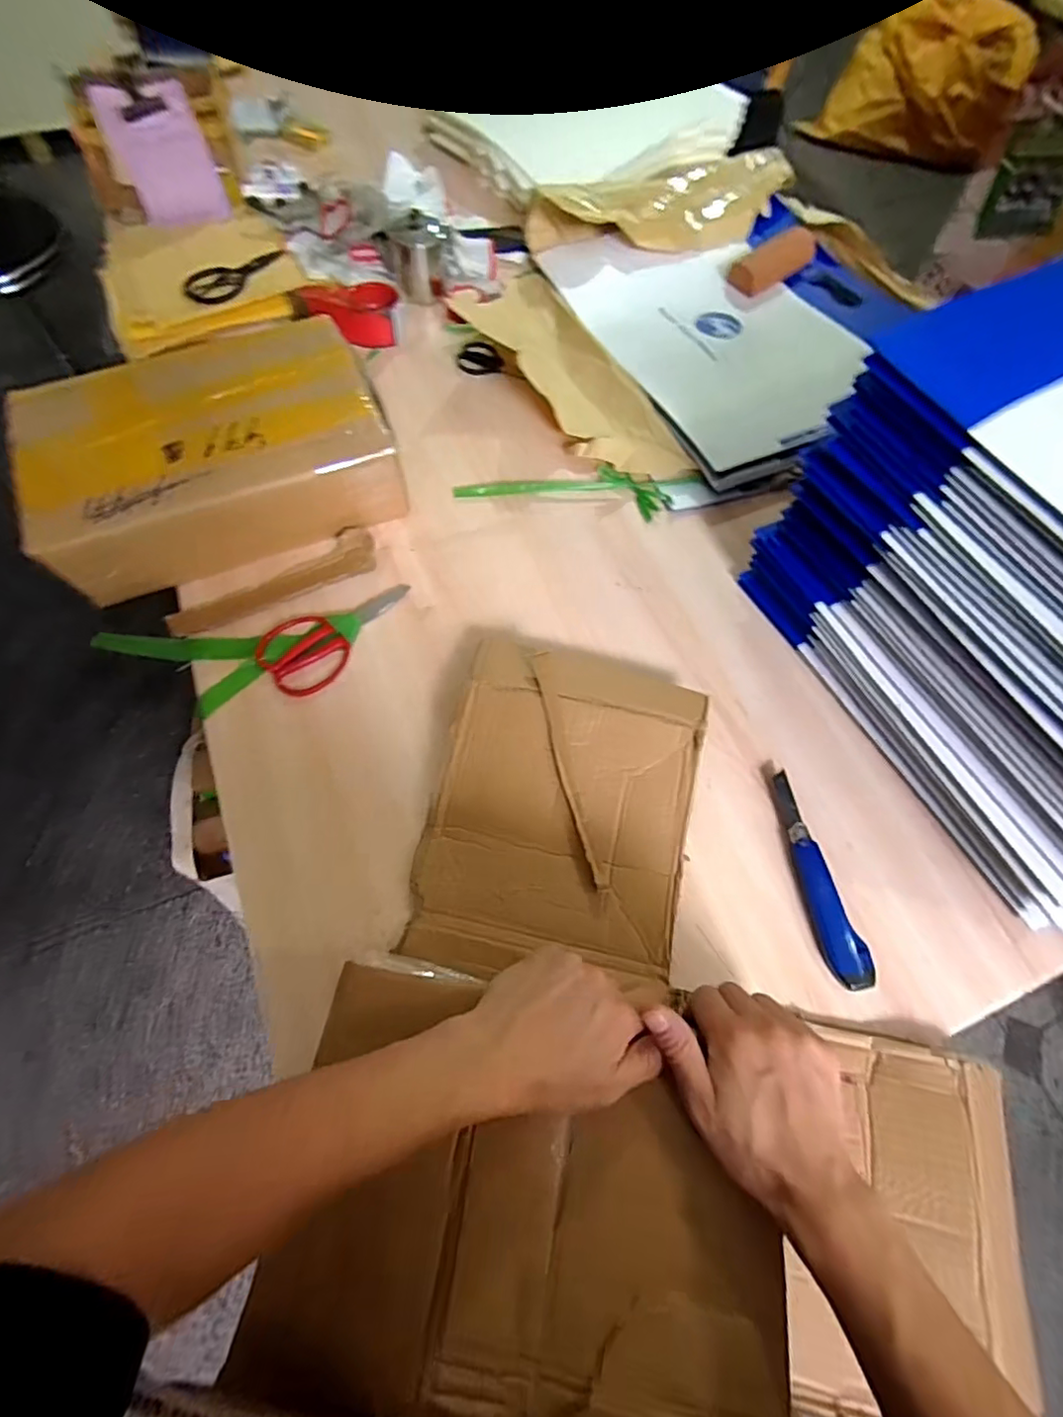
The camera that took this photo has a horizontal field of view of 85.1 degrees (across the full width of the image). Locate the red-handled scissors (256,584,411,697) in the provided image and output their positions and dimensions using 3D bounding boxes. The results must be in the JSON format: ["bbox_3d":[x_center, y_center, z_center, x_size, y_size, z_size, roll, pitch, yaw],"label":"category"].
[{"bbox_3d":[-0.224,-0.096,0.675,0.094,0.018,0.187,42,70,16],"label":"red-handled scissors"}]

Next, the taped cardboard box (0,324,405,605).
[{"bbox_3d":[-0.385,-0.312,0.711,0.401,0.133,0.271,-25,68,-14],"label":"taped cardboard box"}]

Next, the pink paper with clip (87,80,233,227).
[{"bbox_3d":[-0.616,-0.917,0.965,0.159,0.172,0.016,-11,51,-7],"label":"pink paper with clip"}]

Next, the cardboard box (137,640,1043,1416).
[{"bbox_3d":[0.082,0.192,0.468,0.394,0.166,0.533,11,68,5],"label":"cardboard box"}]

